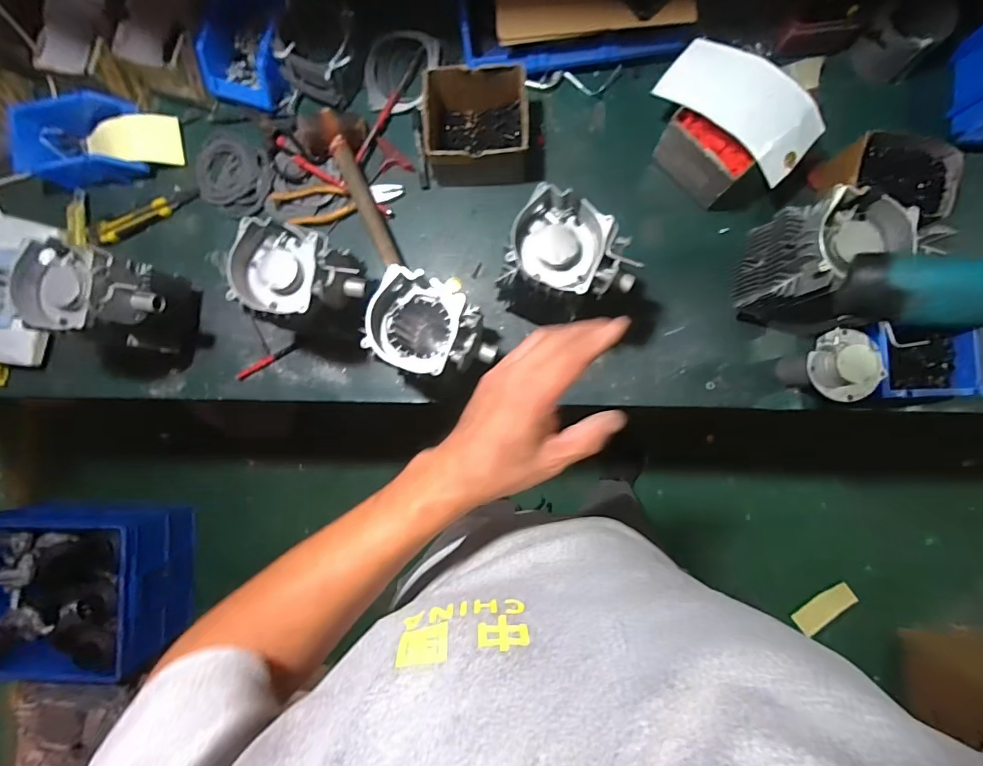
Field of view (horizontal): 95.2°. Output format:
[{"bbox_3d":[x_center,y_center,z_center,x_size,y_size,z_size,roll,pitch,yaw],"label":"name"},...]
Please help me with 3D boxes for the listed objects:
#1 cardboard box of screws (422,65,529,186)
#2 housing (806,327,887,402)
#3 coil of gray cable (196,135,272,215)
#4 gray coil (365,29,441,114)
[{"bbox_3d":[-0.020,-0.399,0.700,0.146,0.095,0.137,-2,87,3],"label":"cardboard box of screws"},{"bbox_3d":[0.472,-0.024,0.593,0.094,0.025,0.094,0,87,3],"label":"housing"},{"bbox_3d":[-0.441,-0.354,0.766,0.143,0.016,0.108,23,89,4],"label":"coil of gray cable"},{"bbox_3d":[-0.150,-0.526,0.745,0.127,0.028,0.132,0,87,3],"label":"gray coil"}]

